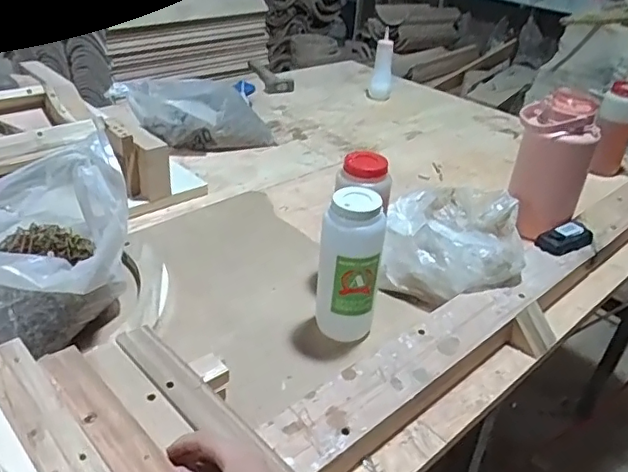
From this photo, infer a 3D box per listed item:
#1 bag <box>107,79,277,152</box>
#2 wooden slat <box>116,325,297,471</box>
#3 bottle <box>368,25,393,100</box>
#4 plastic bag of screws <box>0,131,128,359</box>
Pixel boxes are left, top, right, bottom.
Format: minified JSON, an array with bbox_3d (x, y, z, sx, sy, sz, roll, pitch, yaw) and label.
[{"bbox_3d":[-0.285,-0.282,1.343,0.342,0.118,0.199,-10,35,-24],"label":"bag"},{"bbox_3d":[-0.096,0.174,0.549,0.041,0.016,0.324,-23,42,-39],"label":"wooden slat"},{"bbox_3d":[0.204,-0.500,1.697,0.067,0.171,0.065,7,32,1],"label":"bottle"},{"bbox_3d":[-0.340,0.013,0.741,0.186,0.217,0.225,-7,34,-20],"label":"plastic bag of screws"}]

